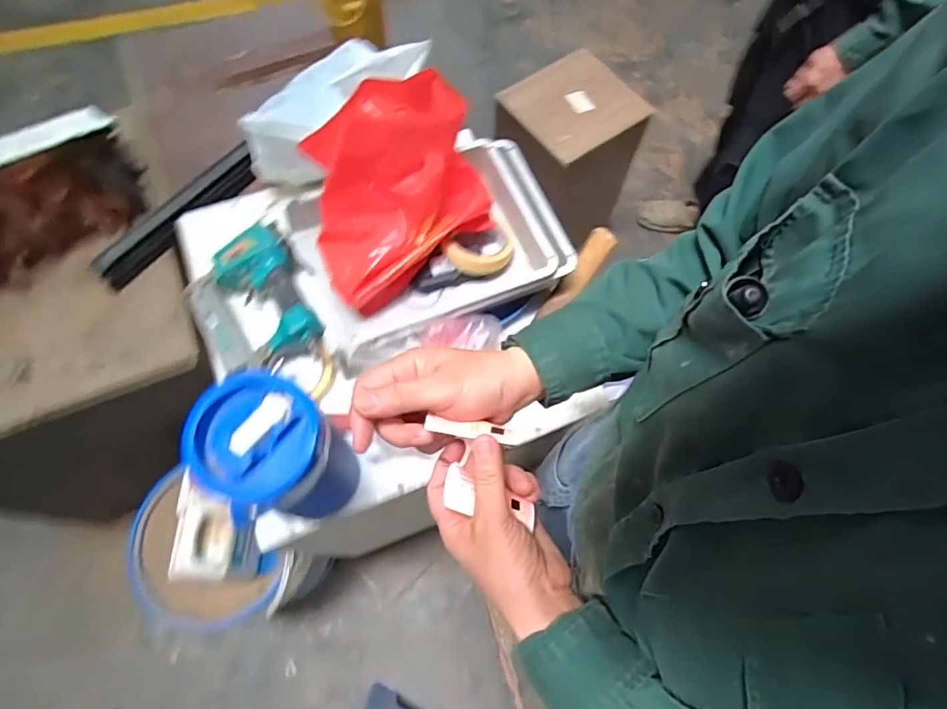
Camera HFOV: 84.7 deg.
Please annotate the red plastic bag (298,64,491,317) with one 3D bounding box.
[{"bbox_3d":[-0.115,-0.230,0.678,0.249,0.183,0.213,-33,72,-13],"label":"red plastic bag"}]

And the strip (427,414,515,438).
[{"bbox_3d":[-0.003,0.053,0.368,0.057,0.006,0.012,6,68,-5],"label":"strip"}]

